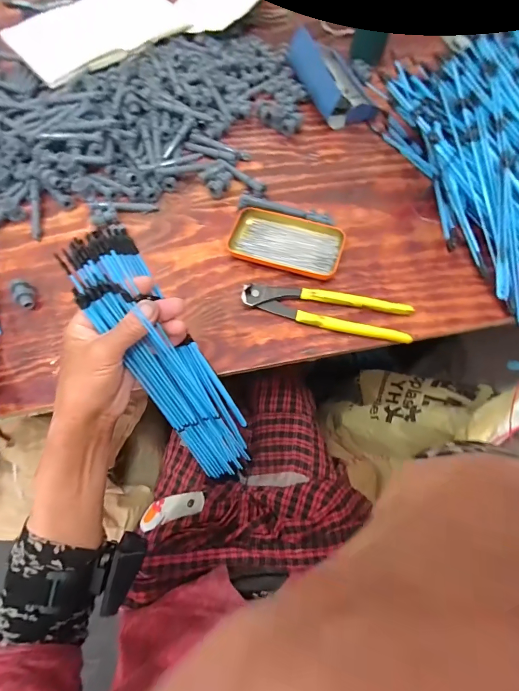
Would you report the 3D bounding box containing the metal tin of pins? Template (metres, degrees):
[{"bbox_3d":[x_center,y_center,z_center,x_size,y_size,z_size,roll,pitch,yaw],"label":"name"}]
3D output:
[{"bbox_3d":[0.035,-0.135,0.440,0.141,0.022,0.066,17,71,9],"label":"metal tin of pins"}]

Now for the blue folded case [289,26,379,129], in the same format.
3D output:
[{"bbox_3d":[0.115,-0.431,0.537,0.088,0.045,0.179,-22,69,-6],"label":"blue folded case"}]

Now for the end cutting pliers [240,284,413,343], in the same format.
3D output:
[{"bbox_3d":[0.080,-0.044,0.410,0.200,0.014,0.049,10,70,7],"label":"end cutting pliers"}]

